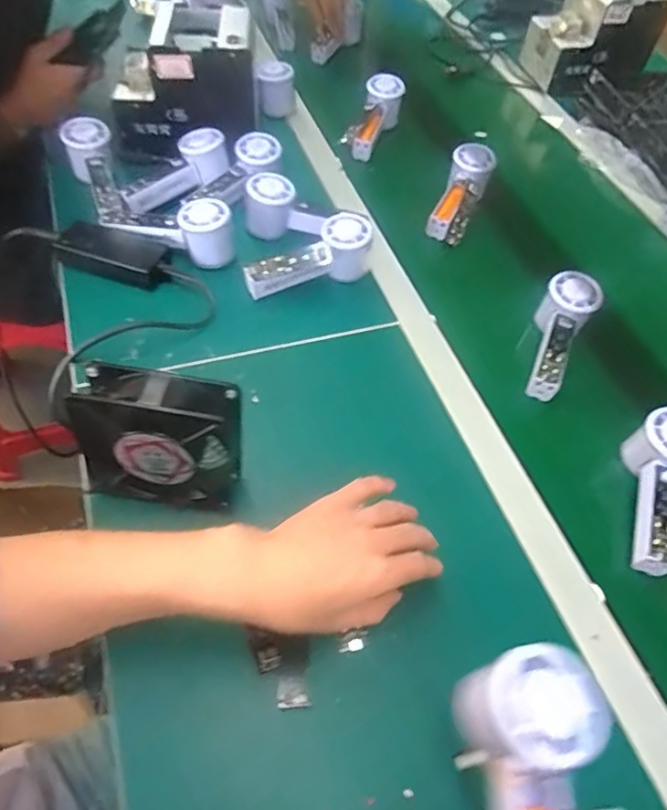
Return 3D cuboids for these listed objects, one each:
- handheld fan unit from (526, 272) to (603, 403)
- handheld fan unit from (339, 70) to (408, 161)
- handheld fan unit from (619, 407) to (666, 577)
[{"bbox_3d":[0.248,-0.074,0.611,0.053,0.051,0.156,22,72,10],"label":"handheld fan unit"},{"bbox_3d":[0.059,-0.436,0.845,0.050,0.065,0.155,24,71,11],"label":"handheld fan unit"},{"bbox_3d":[0.296,0.075,0.498,0.052,0.052,0.147,22,57,10],"label":"handheld fan unit"}]

